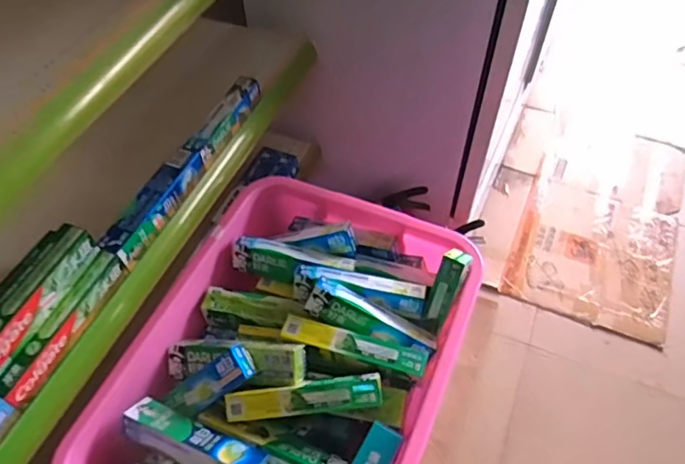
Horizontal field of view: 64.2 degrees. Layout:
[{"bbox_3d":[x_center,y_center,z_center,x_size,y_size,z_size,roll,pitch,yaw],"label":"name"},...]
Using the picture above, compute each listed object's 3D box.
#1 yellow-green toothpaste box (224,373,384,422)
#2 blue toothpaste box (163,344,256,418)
[{"bbox_3d":[-0.049,0.208,0.689,0.196,0.042,0.037,-3,53,-1],"label":"yellow-green toothpaste box"},{"bbox_3d":[-0.176,0.200,0.720,0.132,0.031,0.049,-34,53,17],"label":"blue toothpaste box"}]

